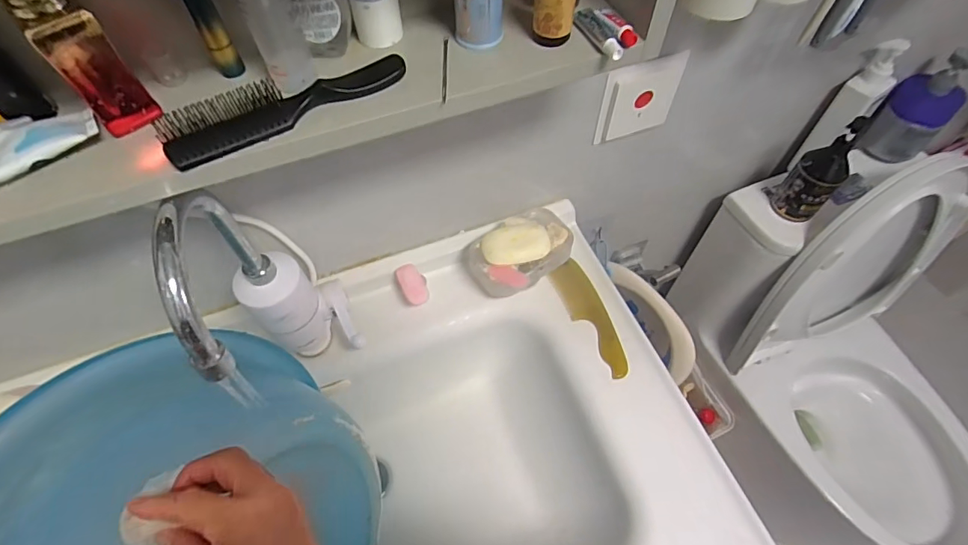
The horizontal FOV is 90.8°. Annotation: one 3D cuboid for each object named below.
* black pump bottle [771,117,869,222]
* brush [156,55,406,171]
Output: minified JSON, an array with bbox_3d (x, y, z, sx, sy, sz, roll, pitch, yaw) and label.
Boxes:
[{"bbox_3d":[0.528,-0.158,0.750,0.063,0.172,0.057,7,59,5],"label":"black pump bottle"},{"bbox_3d":[-0.133,-0.116,0.329,0.165,0.020,0.039,-28,62,-15],"label":"brush"}]

